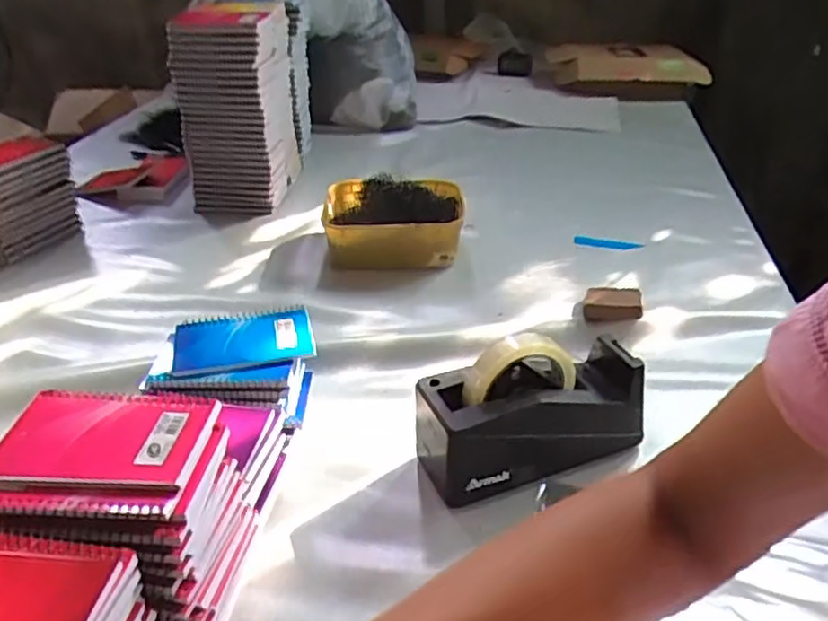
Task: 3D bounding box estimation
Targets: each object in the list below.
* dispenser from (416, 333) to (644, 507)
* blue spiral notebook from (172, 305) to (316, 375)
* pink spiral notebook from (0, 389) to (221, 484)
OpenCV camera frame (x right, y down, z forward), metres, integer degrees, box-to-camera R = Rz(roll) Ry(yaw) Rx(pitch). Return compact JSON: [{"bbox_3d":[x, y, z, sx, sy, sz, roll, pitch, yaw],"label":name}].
[{"bbox_3d":[0.105,0.082,0.591,0.195,0.122,0.085,-12,33,-16],"label":"dispenser"},{"bbox_3d":[-0.166,0.026,0.657,0.129,0.009,0.087,-9,33,-13],"label":"blue spiral notebook"},{"bbox_3d":[-0.206,0.083,0.445,0.131,0.008,0.080,2,31,4],"label":"pink spiral notebook"}]

